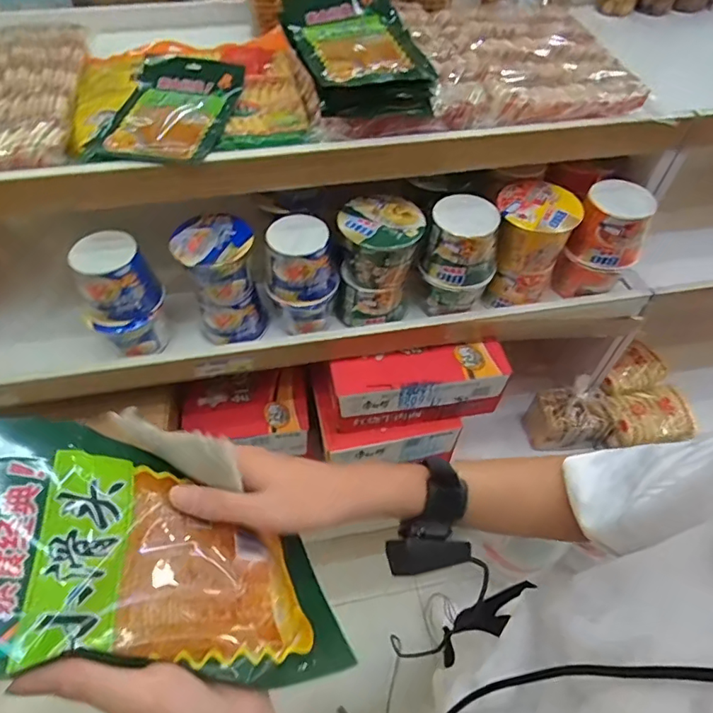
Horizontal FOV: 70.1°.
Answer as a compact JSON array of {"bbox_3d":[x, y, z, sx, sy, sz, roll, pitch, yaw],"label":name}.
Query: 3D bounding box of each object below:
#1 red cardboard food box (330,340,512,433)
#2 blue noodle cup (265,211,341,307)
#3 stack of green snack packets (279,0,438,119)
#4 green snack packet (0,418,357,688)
[{"bbox_3d":[0.125,0.058,1.027,0.334,0.135,0.098,-7,53,-7],"label":"red cardboard food box"},{"bbox_3d":[-0.097,-0.163,0.886,0.107,0.116,0.112,17,54,11],"label":"blue noodle cup"},{"bbox_3d":[-0.003,-0.535,0.865,0.207,0.097,0.316,-10,53,-9],"label":"stack of green snack packets"},{"bbox_3d":[-0.131,0.126,0.335,0.257,0.026,0.150,18,44,-27],"label":"green snack packet"}]

